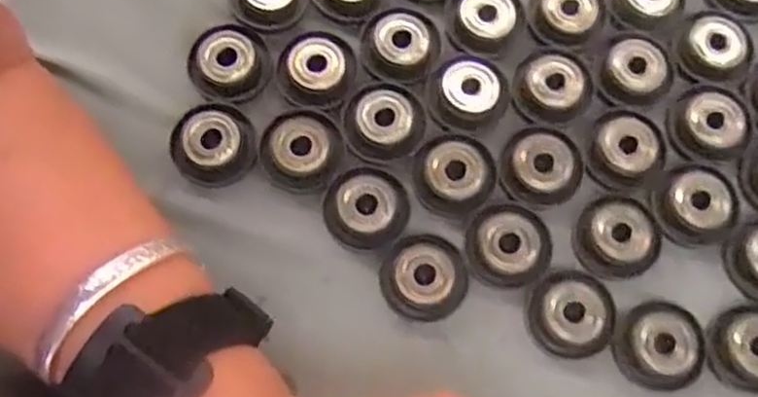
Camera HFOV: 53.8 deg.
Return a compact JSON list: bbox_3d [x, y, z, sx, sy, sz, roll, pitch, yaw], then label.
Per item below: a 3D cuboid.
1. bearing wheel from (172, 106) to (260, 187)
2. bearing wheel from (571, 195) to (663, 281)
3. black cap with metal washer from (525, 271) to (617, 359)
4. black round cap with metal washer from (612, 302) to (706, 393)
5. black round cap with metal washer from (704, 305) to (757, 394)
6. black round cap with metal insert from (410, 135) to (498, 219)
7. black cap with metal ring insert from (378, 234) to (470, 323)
[{"bbox_3d":[-0.064,-0.021,0.288,0.033,0.006,0.031,0,75,-1],"label":"bearing wheel"},{"bbox_3d":[0.090,0.014,0.283,0.030,0.011,0.031,0,75,-1],"label":"bearing wheel"},{"bbox_3d":[0.071,0.042,0.273,0.029,0.010,0.031,0,75,-1],"label":"black cap with metal washer"},{"bbox_3d":[0.102,0.052,0.269,0.029,0.014,0.031,0,75,-1],"label":"black round cap with metal washer"},{"bbox_3d":[0.135,0.054,0.270,0.026,0.010,0.029,10,75,1],"label":"black round cap with metal washer"},{"bbox_3d":[0.029,-0.009,0.288,0.030,0.005,0.031,0,75,-1],"label":"black round cap with metal insert"},{"bbox_3d":[0.017,0.028,0.275,0.032,0.011,0.031,0,75,-1],"label":"black cap with metal ring insert"}]

